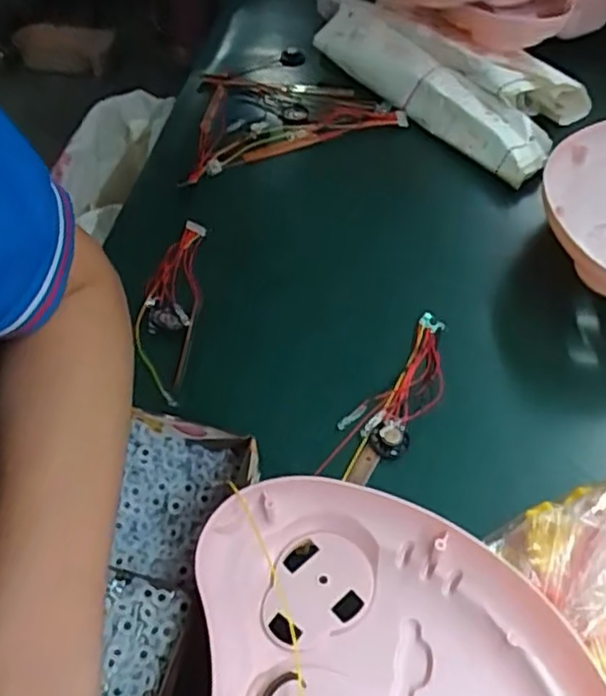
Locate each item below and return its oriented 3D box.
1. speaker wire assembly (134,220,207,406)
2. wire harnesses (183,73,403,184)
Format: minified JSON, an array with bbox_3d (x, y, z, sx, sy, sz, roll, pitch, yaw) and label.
[{"bbox_3d":[-0.105,-0.036,0.535,0.045,0.016,0.183,-1,52,-2],"label":"speaker wire assembly"},{"bbox_3d":[-0.031,-0.254,0.710,0.221,0.018,0.162,-17,54,-15],"label":"wire harnesses"}]

